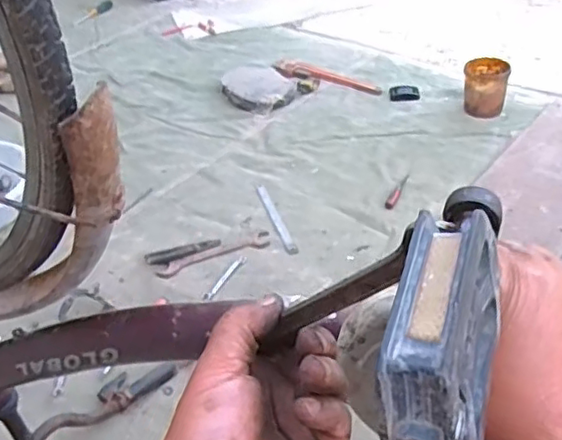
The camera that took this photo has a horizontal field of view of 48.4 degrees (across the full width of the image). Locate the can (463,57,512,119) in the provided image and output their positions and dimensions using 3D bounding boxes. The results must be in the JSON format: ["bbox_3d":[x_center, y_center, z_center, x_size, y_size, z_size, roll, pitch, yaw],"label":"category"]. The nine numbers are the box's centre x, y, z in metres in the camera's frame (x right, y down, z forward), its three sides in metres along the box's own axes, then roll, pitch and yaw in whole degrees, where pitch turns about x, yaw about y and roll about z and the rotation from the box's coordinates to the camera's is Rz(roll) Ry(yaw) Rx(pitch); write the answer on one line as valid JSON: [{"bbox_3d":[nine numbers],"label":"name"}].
[{"bbox_3d":[0.557,-0.359,1.716,0.116,0.129,0.114,-2,41,2],"label":"can"}]

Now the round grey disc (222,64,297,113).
[{"bbox_3d":[-0.065,-0.388,1.833,0.206,0.057,0.214,-2,44,2],"label":"round grey disc"}]

